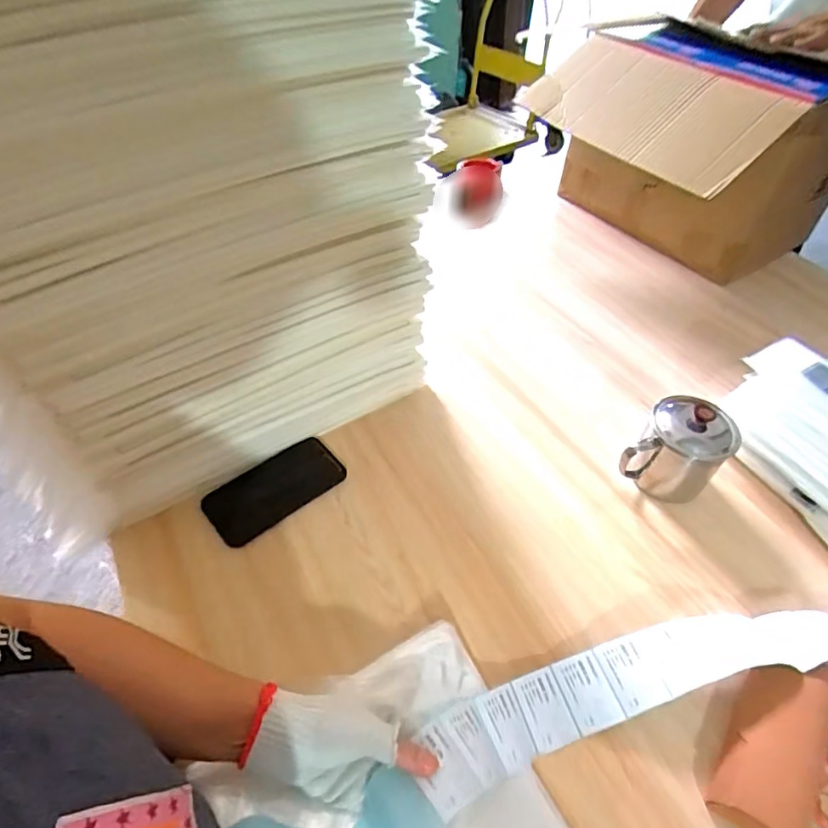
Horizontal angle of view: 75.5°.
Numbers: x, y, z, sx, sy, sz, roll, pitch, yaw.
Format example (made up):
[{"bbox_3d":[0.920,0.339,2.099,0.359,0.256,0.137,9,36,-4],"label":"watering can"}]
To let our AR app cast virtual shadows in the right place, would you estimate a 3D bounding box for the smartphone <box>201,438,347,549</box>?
[{"bbox_3d":[-0.157,0.084,0.607,0.151,0.017,0.076,-31,57,-26],"label":"smartphone"}]

